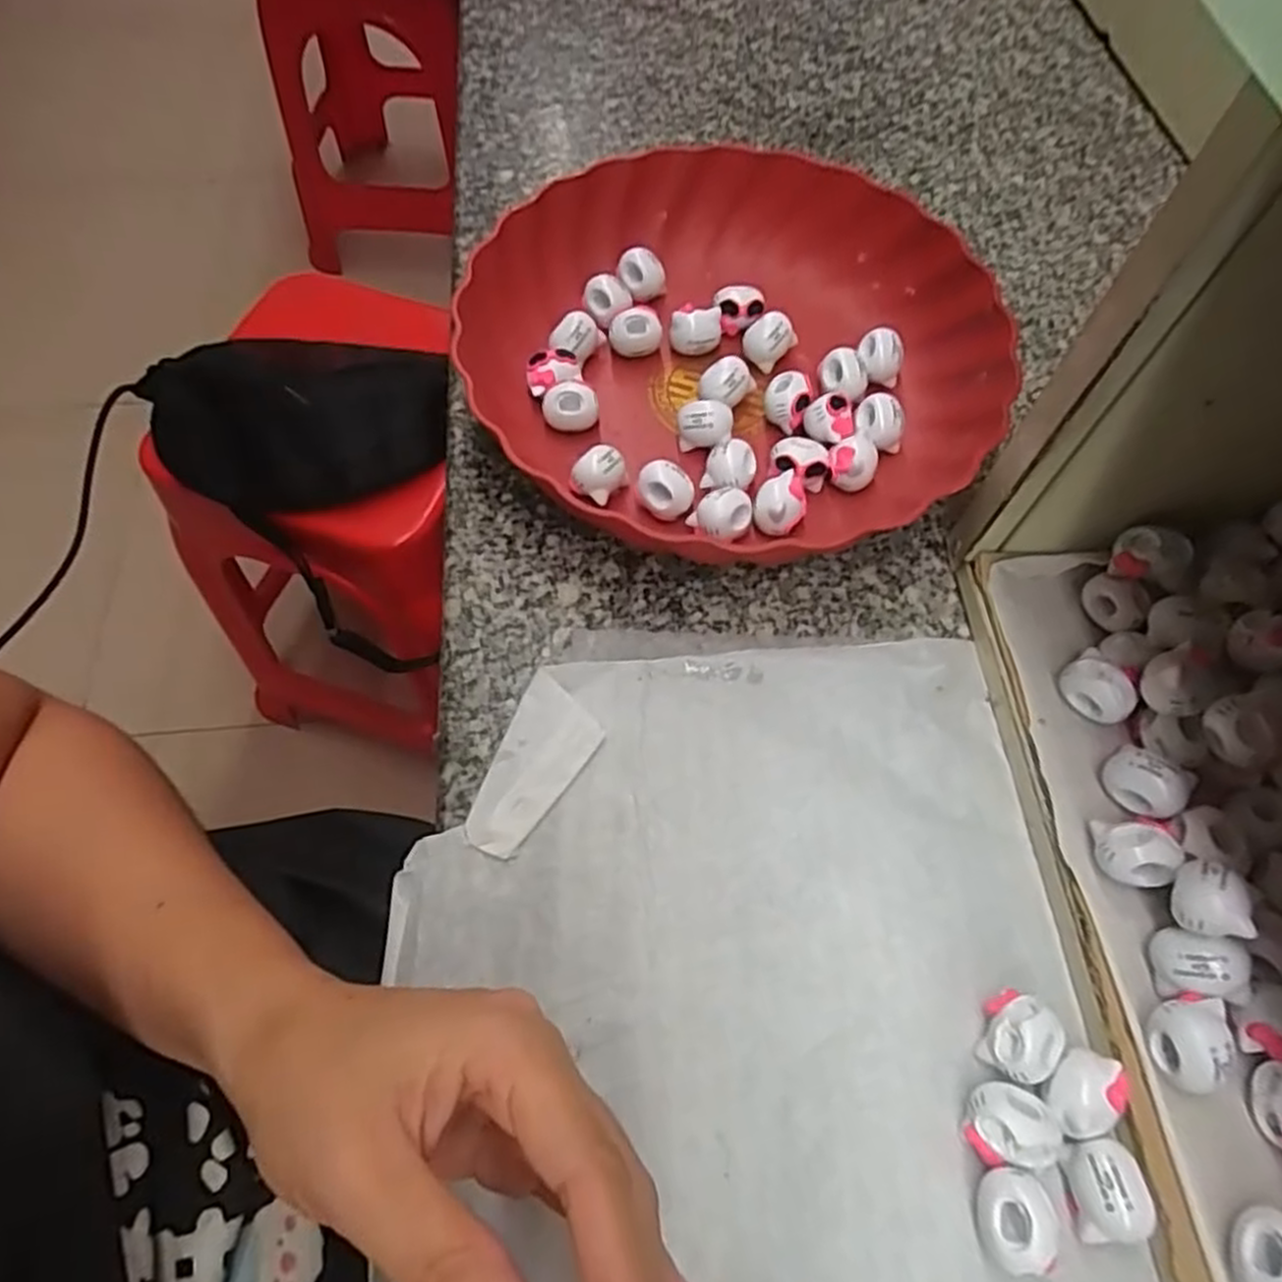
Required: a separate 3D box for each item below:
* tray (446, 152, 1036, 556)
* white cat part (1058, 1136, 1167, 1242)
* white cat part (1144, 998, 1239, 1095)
[{"bbox_3d":[0.043,-0.136,0.369,0.233,0.050,0.233,-41,71,-20],"label":"tray"},{"bbox_3d":[0.138,0.162,0.231,0.023,0.017,0.023,-10,63,-7],"label":"white cat part"},{"bbox_3d":[0.165,0.122,0.236,0.019,0.022,0.024,1,62,-1],"label":"white cat part"}]

